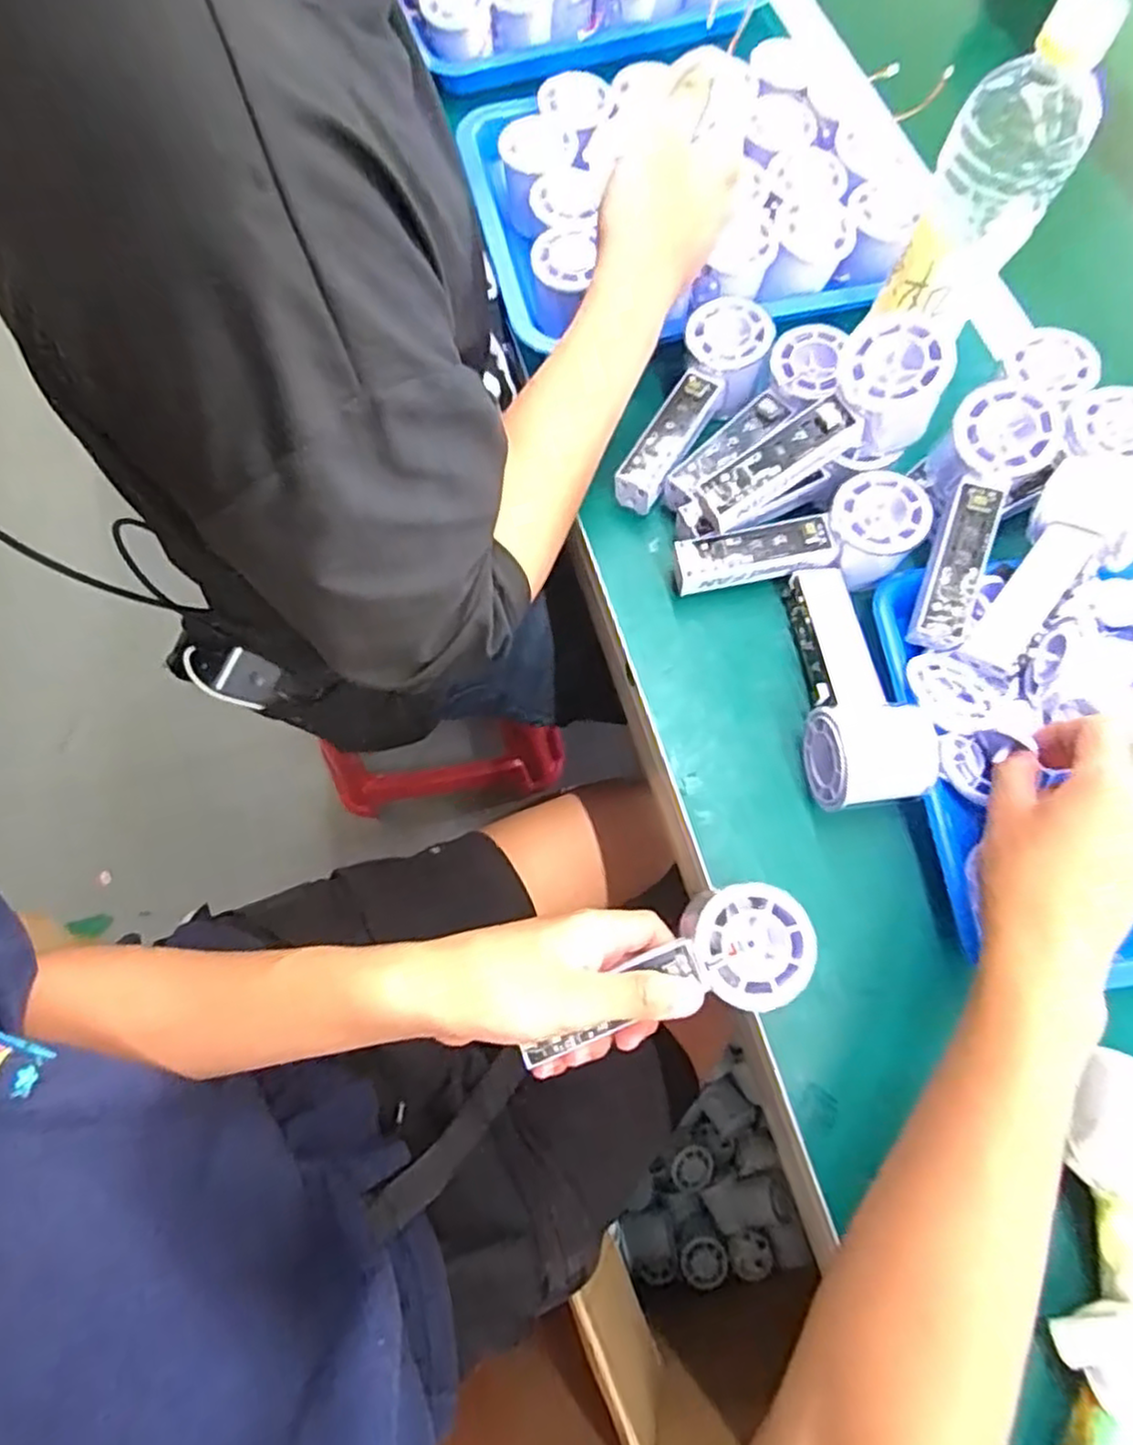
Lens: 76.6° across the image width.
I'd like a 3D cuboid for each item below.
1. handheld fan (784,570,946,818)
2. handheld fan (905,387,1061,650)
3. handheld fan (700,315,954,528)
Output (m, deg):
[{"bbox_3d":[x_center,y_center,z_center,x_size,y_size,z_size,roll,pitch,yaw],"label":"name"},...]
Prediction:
[{"bbox_3d":[0.167,-0.026,0.430,0.065,0.054,0.151,-7,71,-4],"label":"handheld fan"},{"bbox_3d":[0.240,-0.121,0.436,0.058,0.049,0.154,16,93,4],"label":"handheld fan"},{"bbox_3d":[0.150,-0.167,0.430,0.155,0.062,0.054,-33,74,12],"label":"handheld fan"}]

